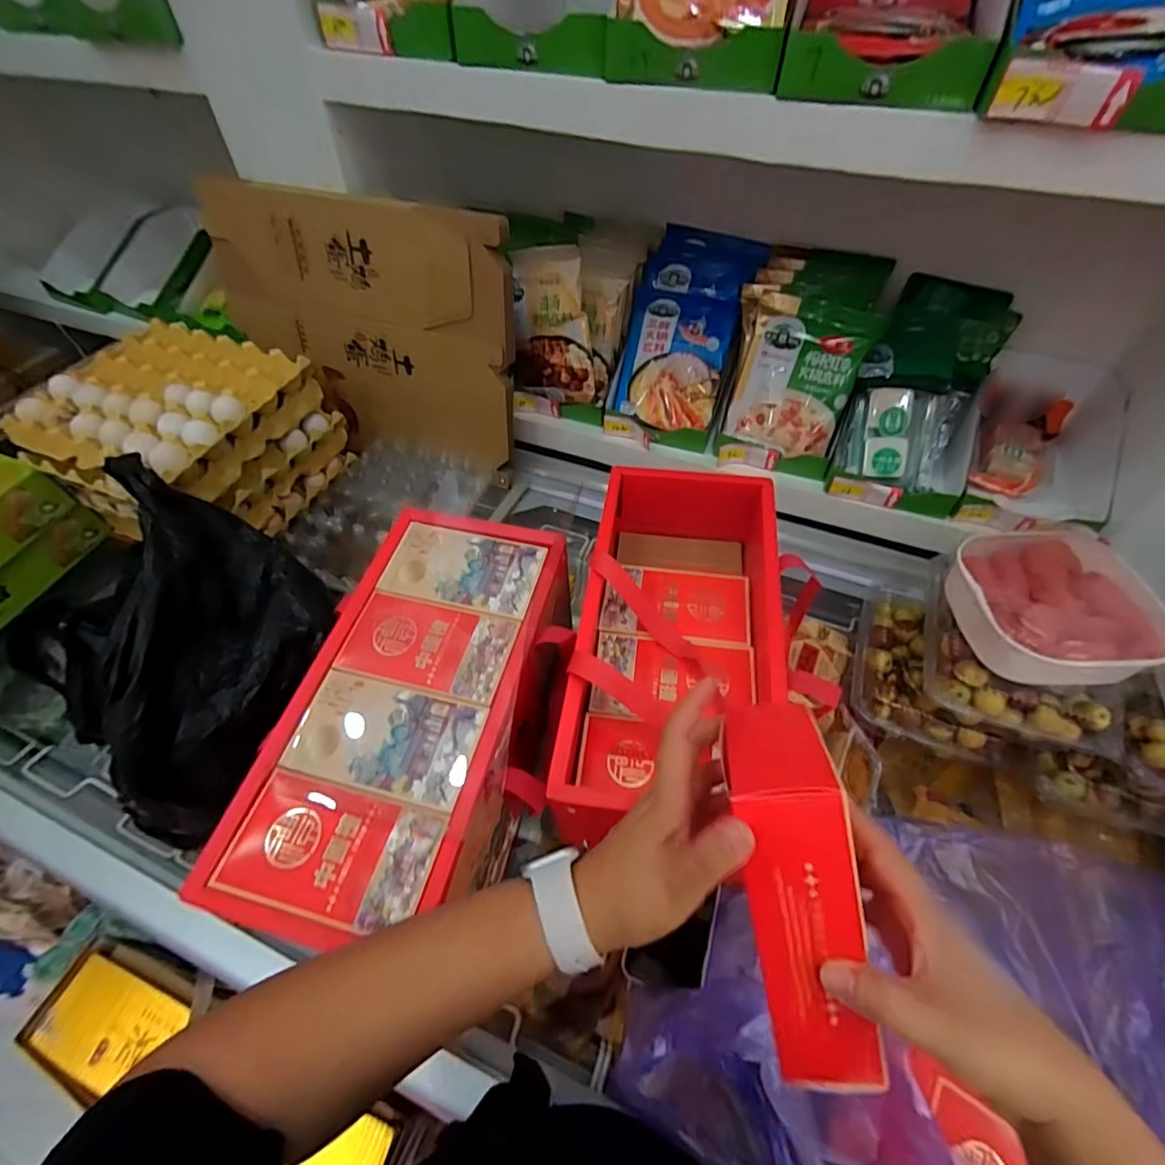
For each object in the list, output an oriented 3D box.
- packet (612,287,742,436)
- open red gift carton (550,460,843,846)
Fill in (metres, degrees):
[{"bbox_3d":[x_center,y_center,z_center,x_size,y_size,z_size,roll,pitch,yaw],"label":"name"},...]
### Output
[{"bbox_3d":[0.149,-0.364,0.894,0.165,0.033,0.214,14,95,8],"label":"packet"},{"bbox_3d":[0.103,0.060,0.586,0.204,0.131,0.414,7,52,6],"label":"open red gift carton"}]

